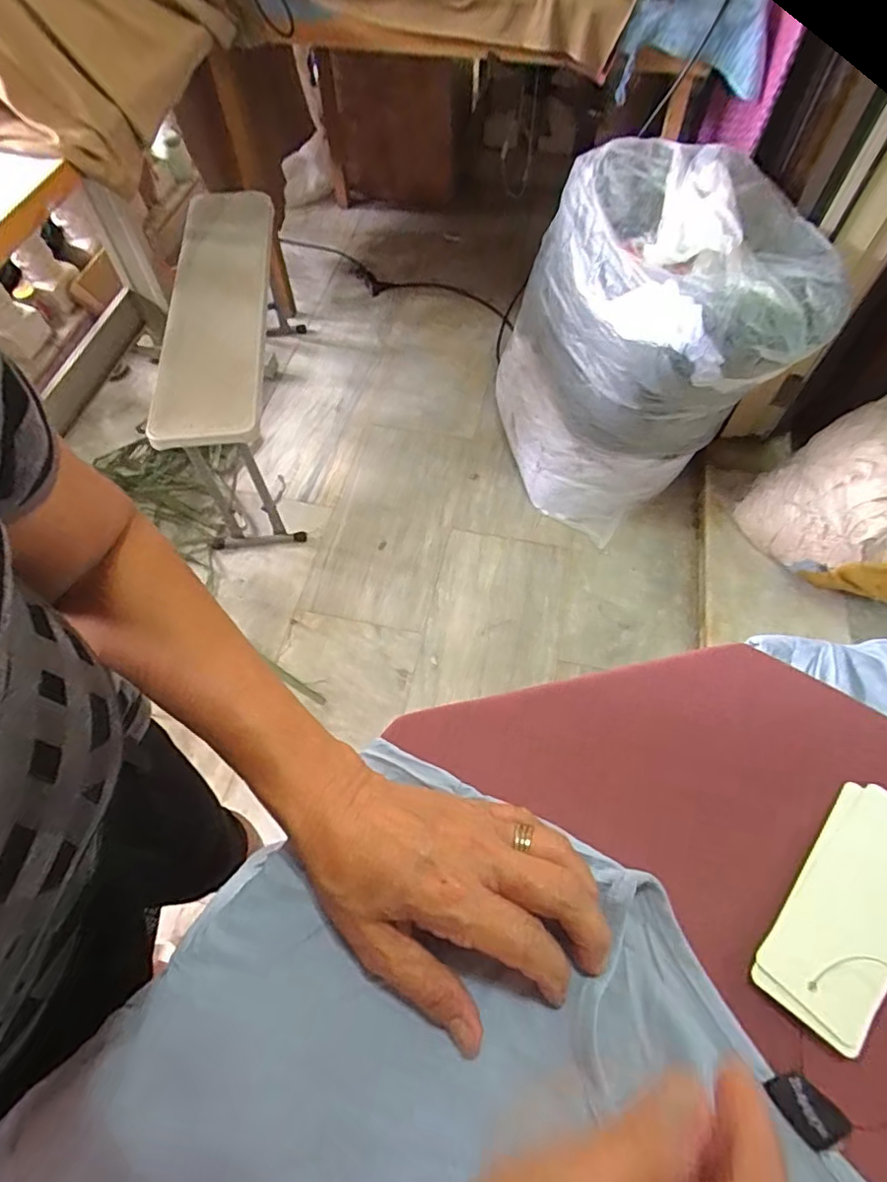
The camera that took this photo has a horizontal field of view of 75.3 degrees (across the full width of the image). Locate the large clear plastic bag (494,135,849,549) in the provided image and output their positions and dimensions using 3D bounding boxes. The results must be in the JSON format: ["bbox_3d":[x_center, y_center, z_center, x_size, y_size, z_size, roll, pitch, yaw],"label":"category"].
[{"bbox_3d":[0.416,-0.492,1.254,0.549,0.627,0.443,-2,61,-1],"label":"large clear plastic bag"}]

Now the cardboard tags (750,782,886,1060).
[{"bbox_3d":[0.197,0.148,0.274,0.049,0.011,0.121,33,61,31],"label":"cardboard tags"}]

